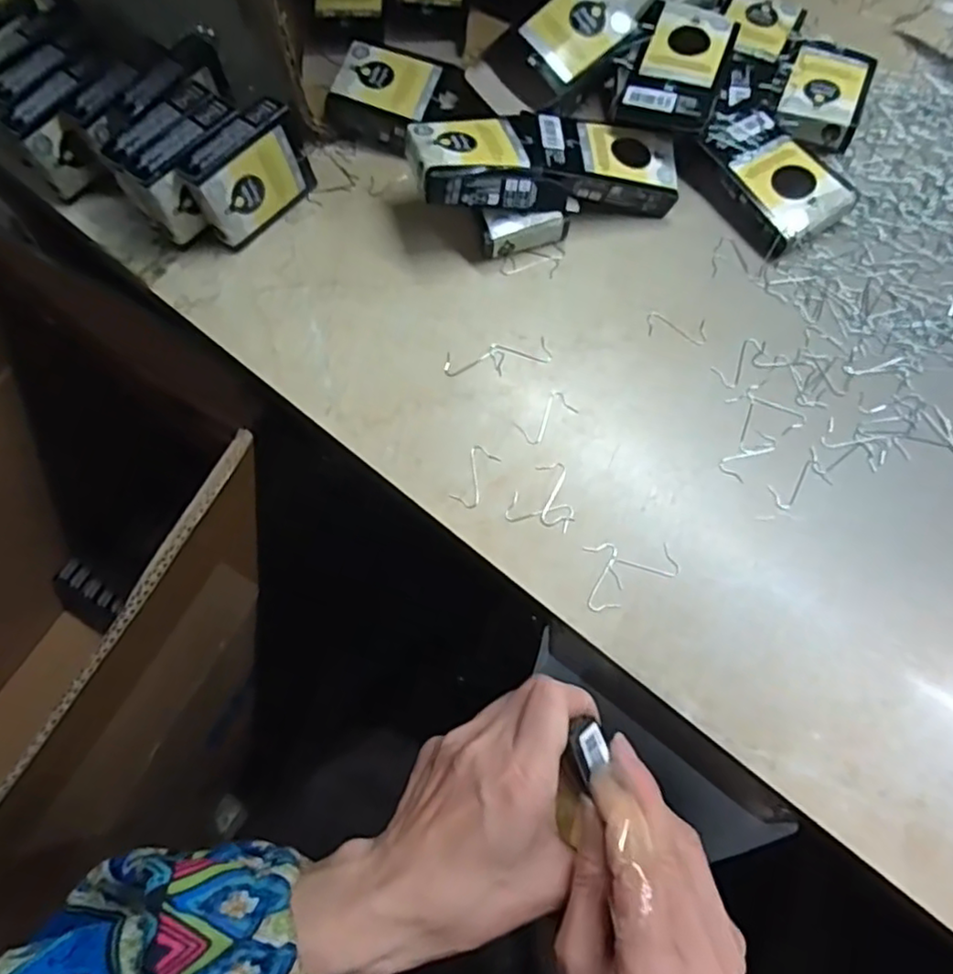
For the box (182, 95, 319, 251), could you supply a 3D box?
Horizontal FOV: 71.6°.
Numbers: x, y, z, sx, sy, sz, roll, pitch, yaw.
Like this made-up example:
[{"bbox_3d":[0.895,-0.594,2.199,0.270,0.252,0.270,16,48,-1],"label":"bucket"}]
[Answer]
[{"bbox_3d":[-0.136,-0.187,0.403,0.025,0.058,0.072,40,76,14],"label":"box"}]

